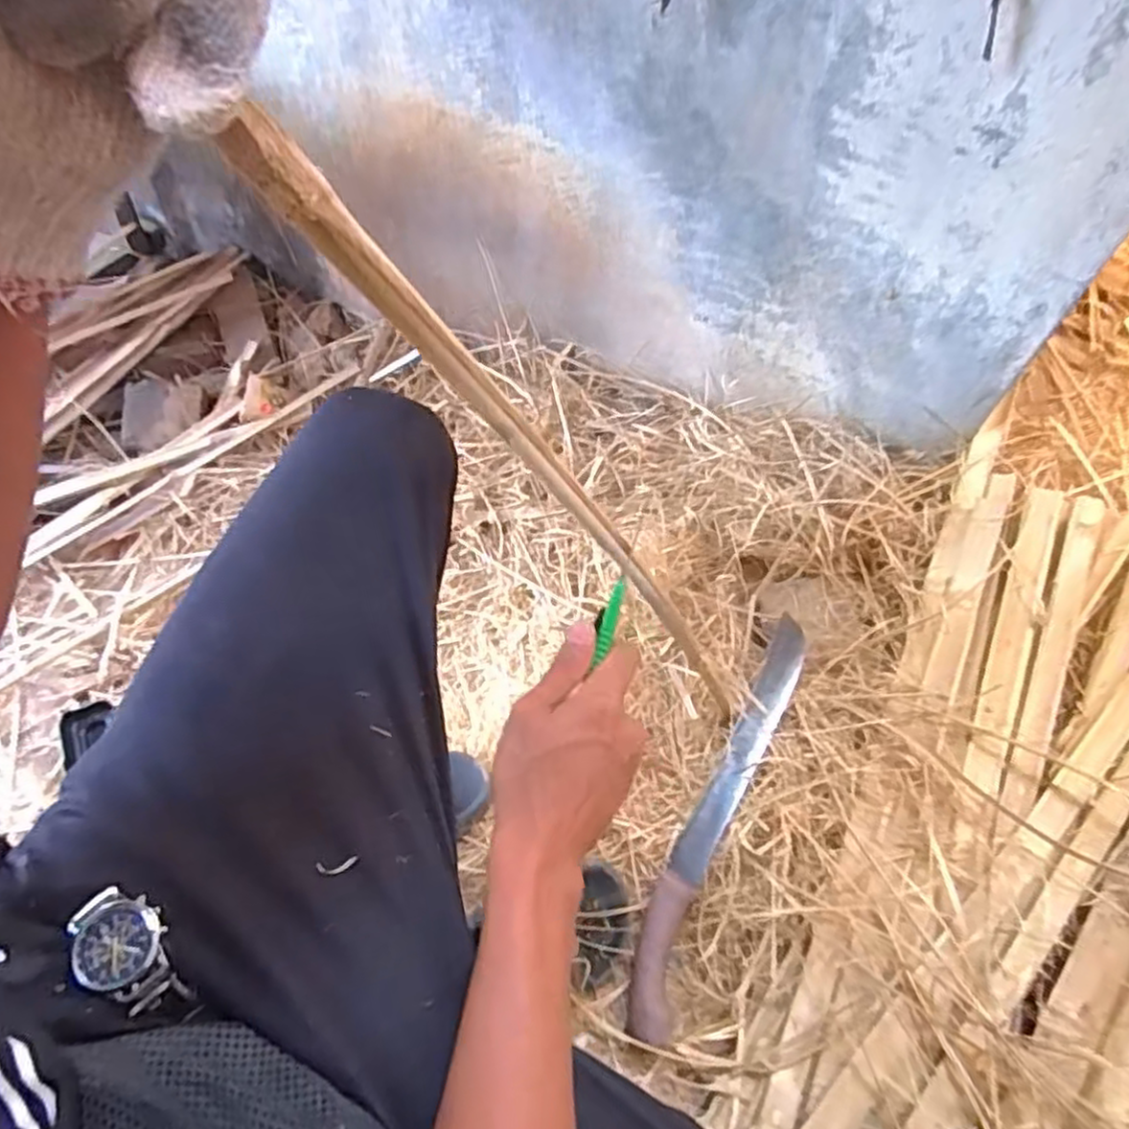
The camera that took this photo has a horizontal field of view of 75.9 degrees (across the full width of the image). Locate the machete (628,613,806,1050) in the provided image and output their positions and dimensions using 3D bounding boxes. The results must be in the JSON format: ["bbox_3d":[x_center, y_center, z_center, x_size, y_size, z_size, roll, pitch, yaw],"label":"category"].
[{"bbox_3d":[0.149,0.224,0.684,0.051,0.043,0.411,24,60,11],"label":"machete"}]

